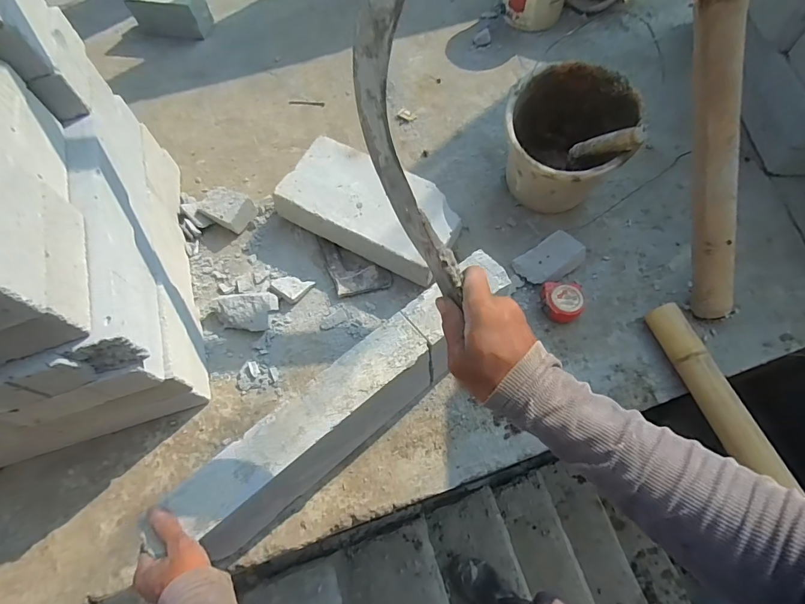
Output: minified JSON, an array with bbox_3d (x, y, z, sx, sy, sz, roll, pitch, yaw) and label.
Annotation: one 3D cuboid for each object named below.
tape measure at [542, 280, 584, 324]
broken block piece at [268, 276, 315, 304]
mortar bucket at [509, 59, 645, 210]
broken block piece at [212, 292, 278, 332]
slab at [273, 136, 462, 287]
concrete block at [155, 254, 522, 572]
[{"bbox_3d":[0.317,-0.003,0.813,0.079,0.038,0.078,-1,64,2],"label":"tape measure"},{"bbox_3d":[-0.232,-0.034,0.860,0.078,0.023,0.062,29,69,16],"label":"broken block piece"},{"bbox_3d":[0.331,-0.319,0.874,0.240,0.212,0.290,18,66,11],"label":"mortar bucket"},{"bbox_3d":[-0.311,0.023,0.823,0.121,0.048,0.077,-5,64,0],"label":"broken block piece"},{"bbox_3d":[-0.064,-0.199,0.899,0.384,0.094,0.210,28,68,15],"label":"slab"},{"bbox_3d":[-0.074,0.164,0.665,0.583,0.202,0.082,-38,68,-15],"label":"concrete block"}]

